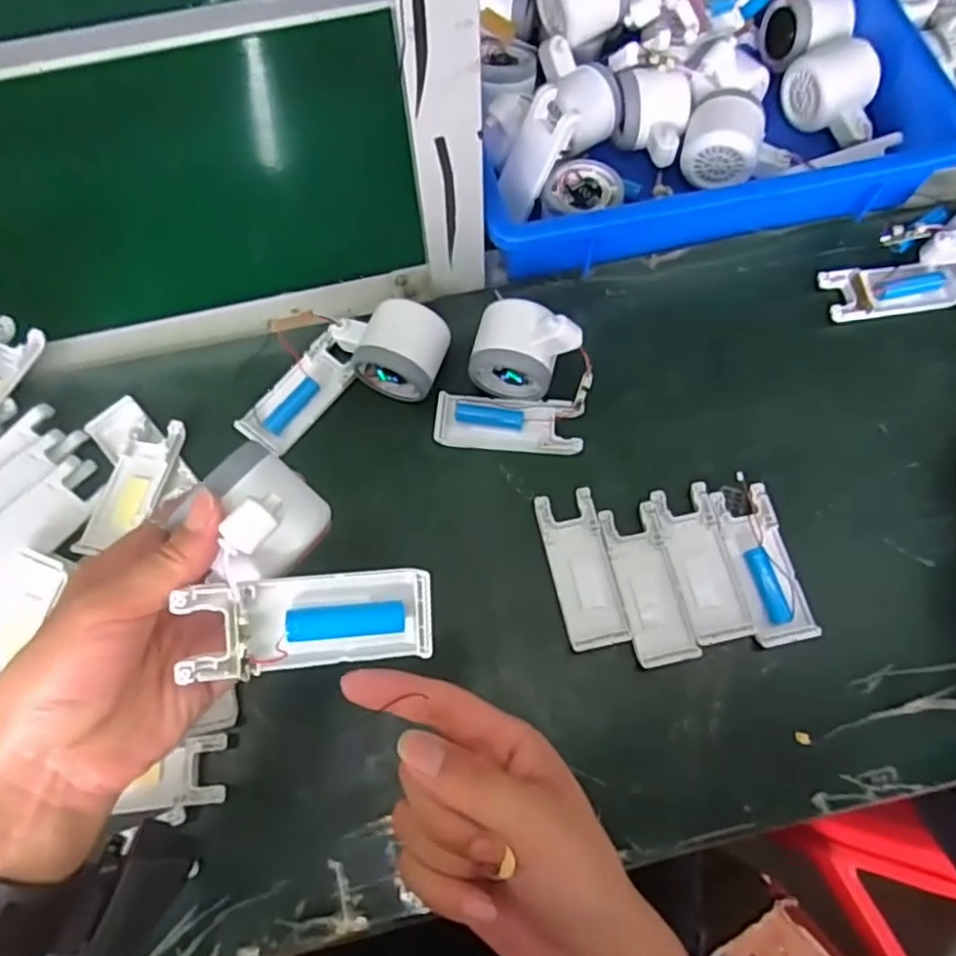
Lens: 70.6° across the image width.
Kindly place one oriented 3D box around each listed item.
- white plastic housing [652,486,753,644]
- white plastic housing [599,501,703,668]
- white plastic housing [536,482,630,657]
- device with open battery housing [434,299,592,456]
[{"bbox_3d":[0.148,0.055,0.448,0.039,0.007,0.102,-12,70,-3],"label":"white plastic housing"},{"bbox_3d":[0.111,0.069,0.442,0.039,0.007,0.102,-12,70,-3],"label":"white plastic housing"},{"bbox_3d":[0.068,0.059,0.442,0.040,0.008,0.101,-12,70,-3],"label":"white plastic housing"},{"bbox_3d":[0.025,-0.072,0.465,0.103,0.069,0.091,6,70,3],"label":"device with open battery housing"}]

